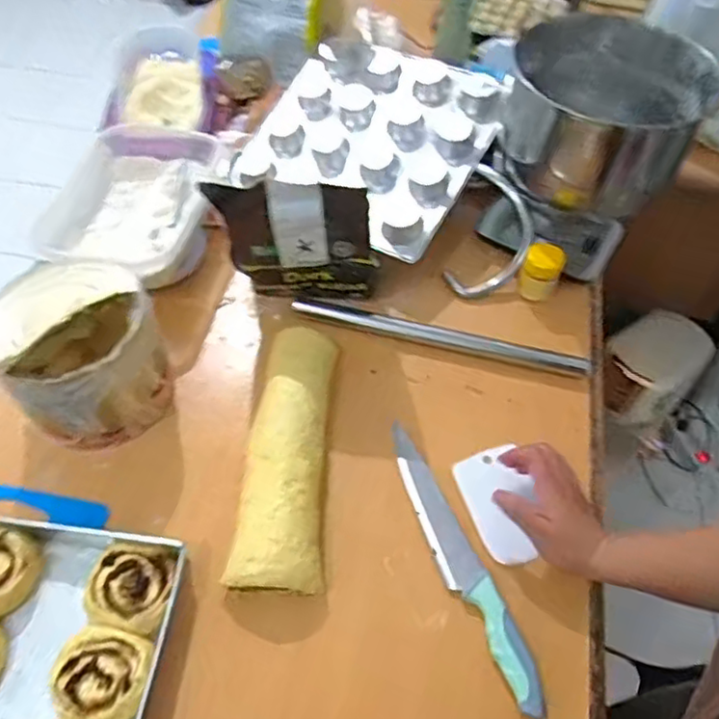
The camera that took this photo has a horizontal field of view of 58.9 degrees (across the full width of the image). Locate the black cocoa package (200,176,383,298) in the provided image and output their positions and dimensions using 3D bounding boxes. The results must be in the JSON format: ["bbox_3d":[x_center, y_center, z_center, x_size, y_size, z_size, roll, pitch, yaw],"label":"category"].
[{"bbox_3d":[-0.068,-0.129,0.719,0.187,0.181,0.049,-4,55,-5],"label":"black cocoa package"}]

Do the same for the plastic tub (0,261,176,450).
[{"bbox_3d":[-0.282,-0.002,0.659,0.145,0.167,0.136,1,54,-2],"label":"plastic tub"}]

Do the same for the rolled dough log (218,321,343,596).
[{"bbox_3d":[-0.075,0.101,0.660,0.090,0.058,0.268,3,54,0],"label":"rolled dough log"}]

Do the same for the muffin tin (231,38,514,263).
[{"bbox_3d":[0.017,-0.303,0.858,0.290,0.033,0.283,28,76,19],"label":"muffin tin"}]

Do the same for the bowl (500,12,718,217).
[{"bbox_3d":[0.291,-0.282,0.798,0.227,0.173,0.214,19,56,11],"label":"bowl"}]

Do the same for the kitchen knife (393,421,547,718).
[{"bbox_3d":[0.095,0.186,0.620,0.038,0.021,0.297,-19,57,-15],"label":"kitchen knife"}]

